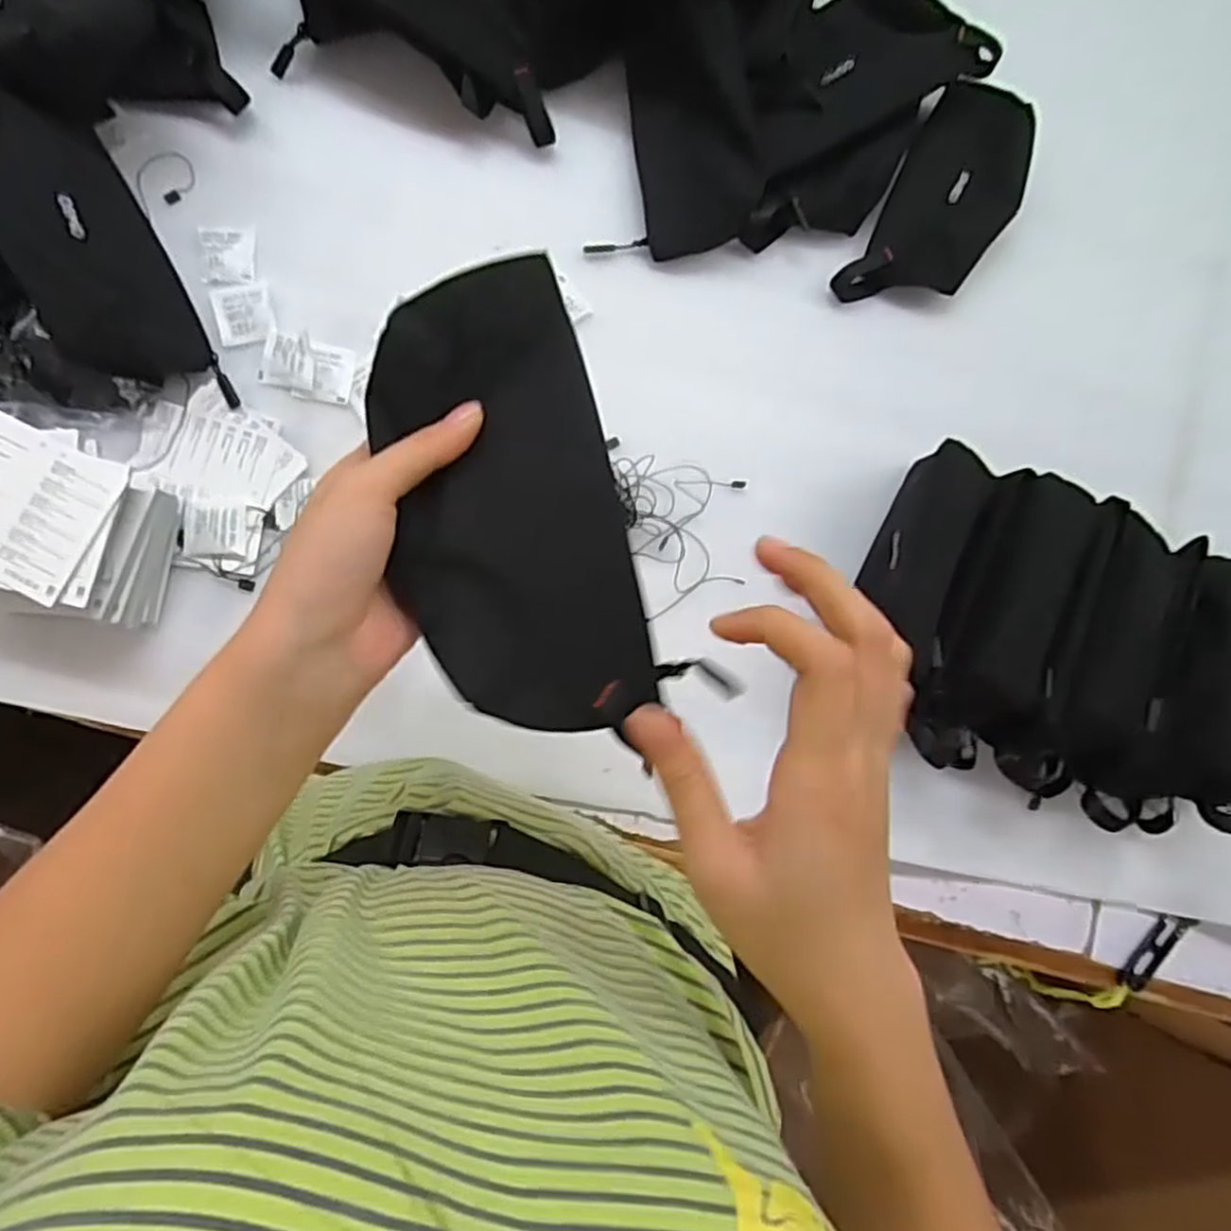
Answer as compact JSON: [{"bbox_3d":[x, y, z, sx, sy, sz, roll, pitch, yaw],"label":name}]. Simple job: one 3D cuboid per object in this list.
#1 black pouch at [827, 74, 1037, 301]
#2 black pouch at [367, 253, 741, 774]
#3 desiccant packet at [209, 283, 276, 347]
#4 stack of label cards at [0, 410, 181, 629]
[{"bbox_3d":[0.263,-0.326,0.601,0.092,0.031,0.201,31,82,-4],"label":"black pouch"},{"bbox_3d":[-0.040,-0.048,0.302,0.097,0.013,0.189,-13,80,-9],"label":"black pouch"},{"bbox_3d":[-0.265,-0.215,0.541,0.038,0.005,0.044,-15,87,-9],"label":"desiccant packet"},{"bbox_3d":[-0.365,-0.059,0.477,0.145,0.055,0.110,13,83,-6],"label":"stack of label cards"}]

